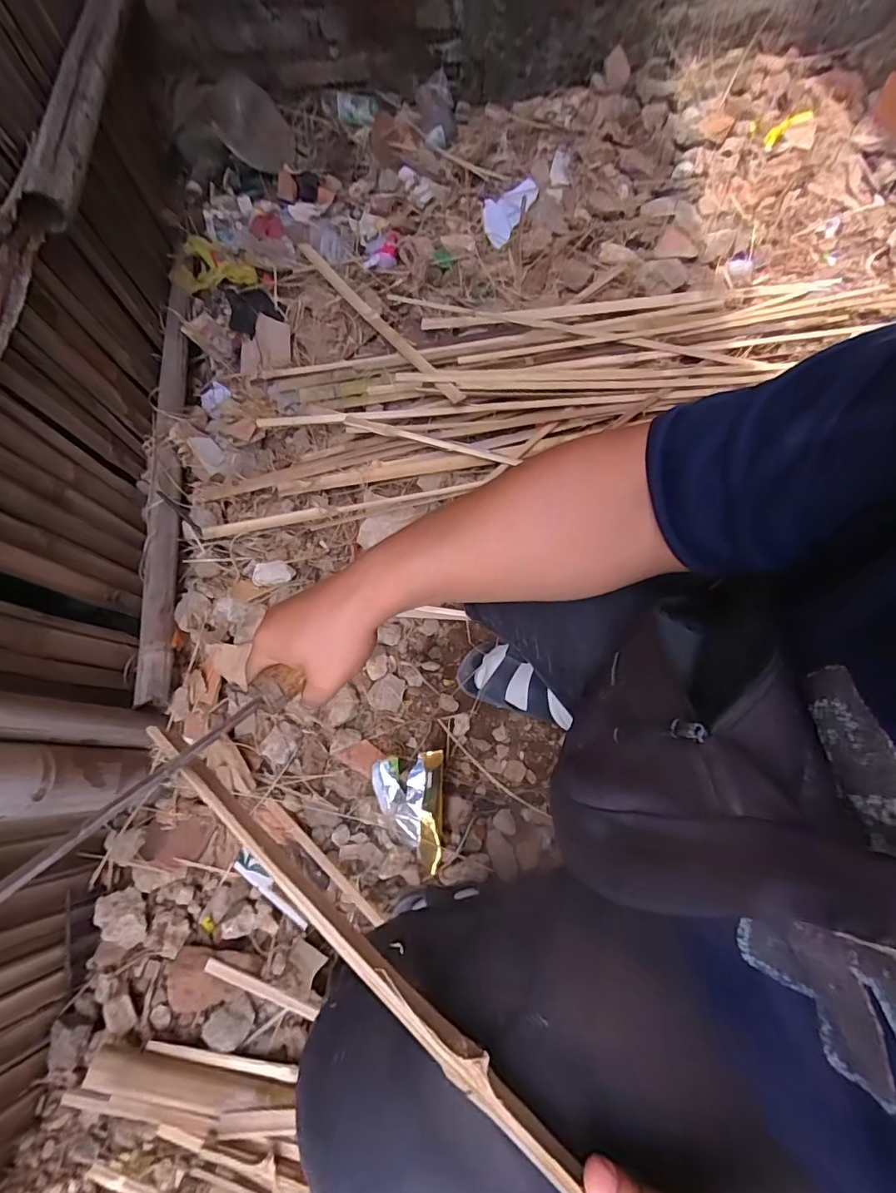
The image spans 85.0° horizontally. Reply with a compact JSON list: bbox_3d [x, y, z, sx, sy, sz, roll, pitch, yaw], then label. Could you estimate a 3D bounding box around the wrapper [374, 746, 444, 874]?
[{"bbox_3d":[-0.053,0.287,0.661,0.093,0.023,0.146,-3,83,17],"label":"wrapper"}]

